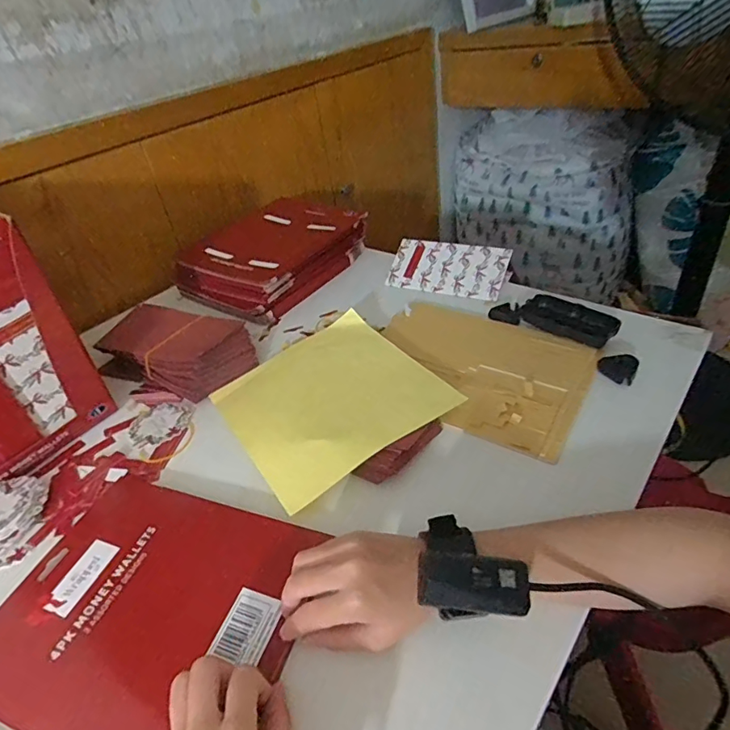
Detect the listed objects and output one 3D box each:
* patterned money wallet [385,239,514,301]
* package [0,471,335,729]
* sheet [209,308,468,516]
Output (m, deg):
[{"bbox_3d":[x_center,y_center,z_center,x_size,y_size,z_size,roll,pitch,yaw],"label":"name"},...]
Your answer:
[{"bbox_3d":[0.121,-0.144,0.740,0.171,0.010,0.085,12,72,26],"label":"patterned money wallet"},{"bbox_3d":[-0.173,0.188,0.394,0.232,0.011,0.195,11,43,19],"label":"package"},{"bbox_3d":[-0.039,0.032,0.546,0.210,0.023,0.207,-26,44,-23],"label":"sheet"}]

